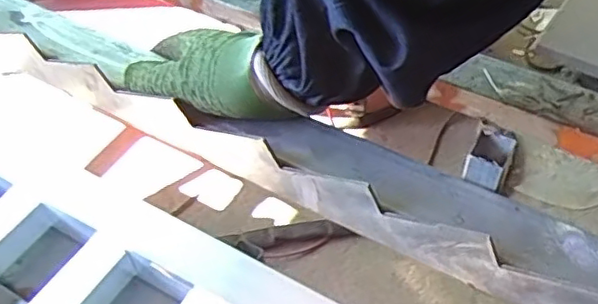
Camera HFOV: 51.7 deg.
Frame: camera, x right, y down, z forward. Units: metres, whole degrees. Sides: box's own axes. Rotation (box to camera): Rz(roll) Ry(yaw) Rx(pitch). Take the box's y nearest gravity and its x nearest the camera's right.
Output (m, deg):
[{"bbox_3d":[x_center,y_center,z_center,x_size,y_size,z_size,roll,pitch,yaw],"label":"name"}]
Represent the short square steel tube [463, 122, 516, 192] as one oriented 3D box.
[{"bbox_3d":[0.130,0.003,0.420,0.025,0.028,0.031,23,54,22],"label":"short square steel tube"}]

